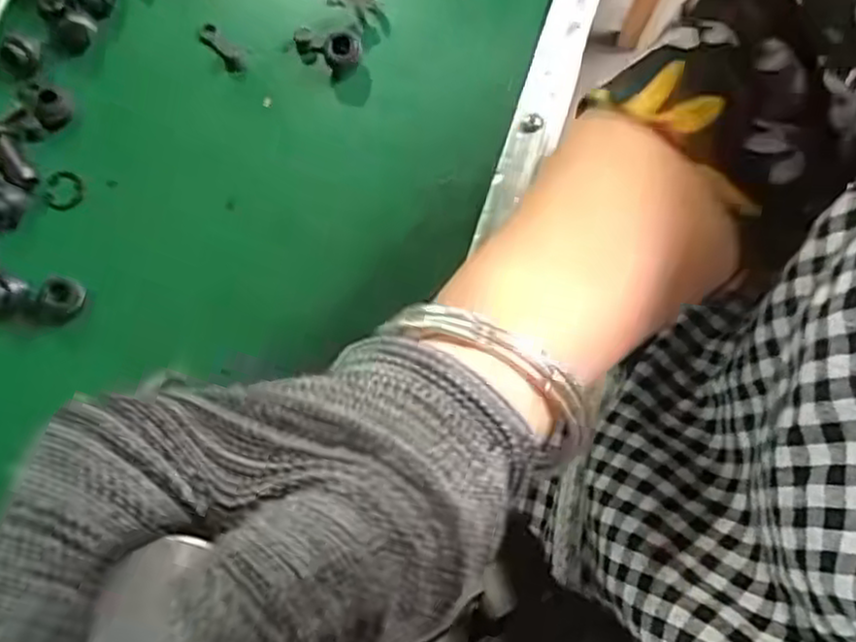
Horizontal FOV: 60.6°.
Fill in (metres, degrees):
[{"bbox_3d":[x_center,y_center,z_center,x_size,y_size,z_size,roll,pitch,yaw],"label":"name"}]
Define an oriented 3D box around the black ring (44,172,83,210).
[{"bbox_3d":[-0.170,-0.061,0.341,0.015,0.004,0.019,2,77,1],"label":"black ring"}]

